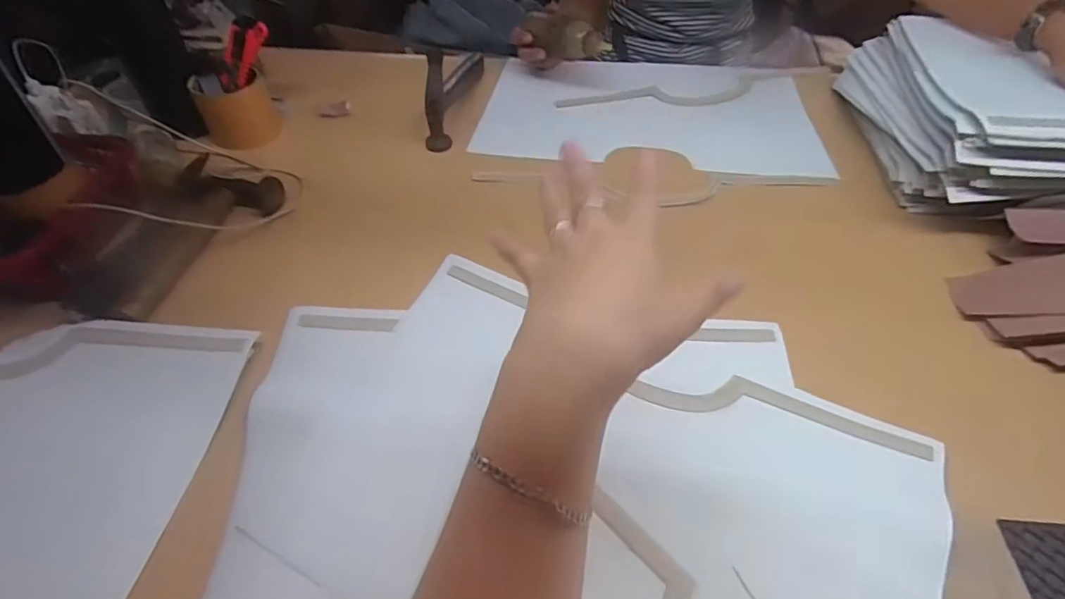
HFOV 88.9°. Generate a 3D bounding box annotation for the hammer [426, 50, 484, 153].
[{"bbox_3d":[-0.101,-0.282,0.692,0.025,0.101,0.173,10,50,9],"label":"hammer"}]

